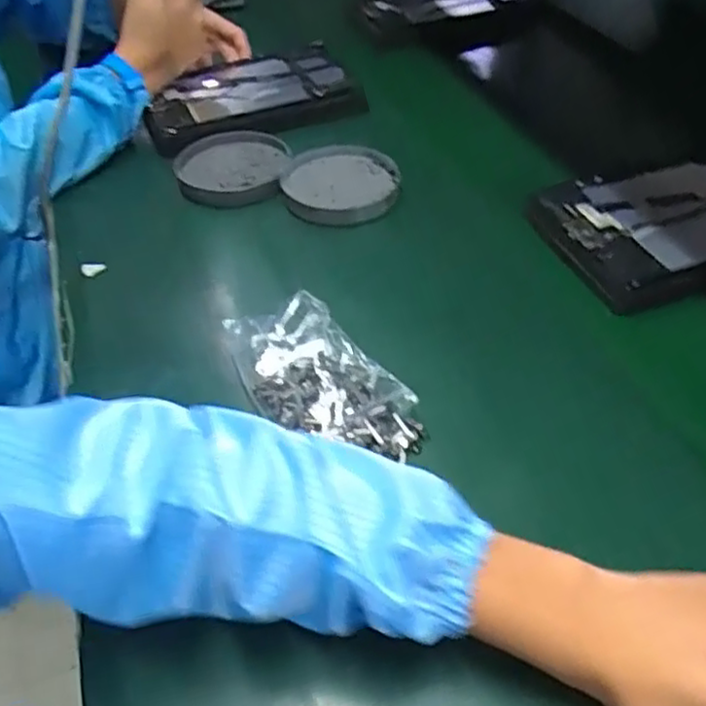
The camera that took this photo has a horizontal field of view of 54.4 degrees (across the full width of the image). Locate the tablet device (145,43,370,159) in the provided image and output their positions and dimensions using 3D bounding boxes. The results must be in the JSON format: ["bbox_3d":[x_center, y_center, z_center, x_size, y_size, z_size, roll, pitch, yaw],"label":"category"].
[{"bbox_3d":[-0.121,-0.308,0.826,0.251,0.029,0.158,-20,46,-15],"label":"tablet device"}]

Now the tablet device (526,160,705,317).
[{"bbox_3d":[0.291,-0.119,0.609,0.247,0.026,0.146,-16,51,-12],"label":"tablet device"}]

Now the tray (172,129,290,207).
[{"bbox_3d":[-0.127,-0.195,0.718,0.118,0.020,0.118,-4,44,0],"label":"tray"}]

